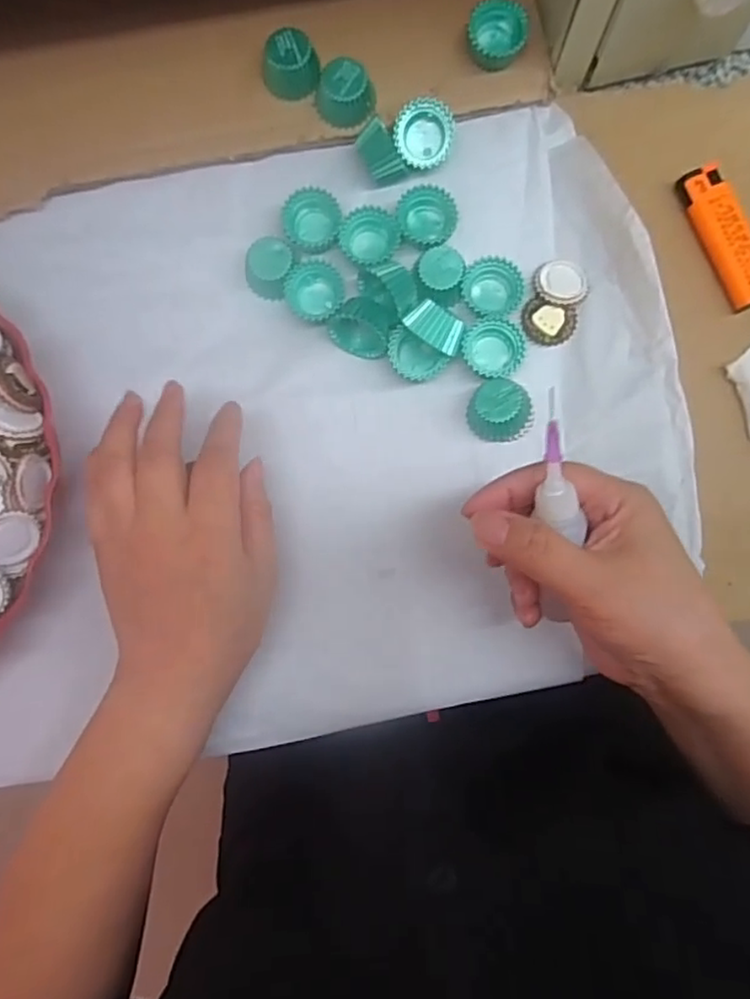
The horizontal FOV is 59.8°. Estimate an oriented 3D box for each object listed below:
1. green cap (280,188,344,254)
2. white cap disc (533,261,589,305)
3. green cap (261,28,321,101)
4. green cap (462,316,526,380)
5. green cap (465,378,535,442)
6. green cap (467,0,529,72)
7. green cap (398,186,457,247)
[{"bbox_3d":[-0.034,-0.150,0.356,0.031,0.017,0.033,-3,85,-1],"label":"green cap"},{"bbox_3d":[0.101,-0.118,0.351,0.029,0.004,0.025,1,85,-1],"label":"white cap disc"},{"bbox_3d":[-0.046,-0.236,0.354,0.030,0.018,0.028,0,85,-1],"label":"green cap"},{"bbox_3d":[0.064,-0.081,0.347,0.033,0.012,0.032,0,85,-1],"label":"green cap"},{"bbox_3d":[0.067,-0.046,0.340,0.035,0.021,0.029,11,85,0],"label":"green cap"},{"bbox_3d":[0.066,-0.252,0.353,0.032,0.018,0.027,14,85,0],"label":"green cap"},{"bbox_3d":[0.028,-0.153,0.354,0.031,0.014,0.029,0,85,-1],"label":"green cap"}]

